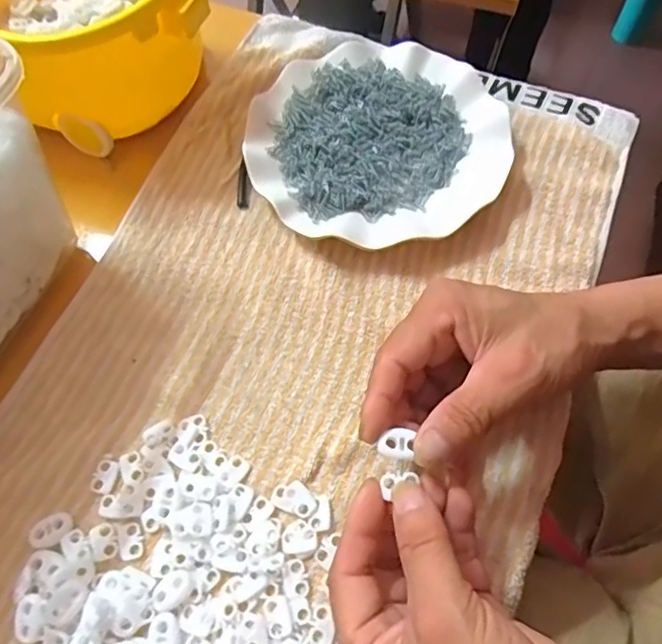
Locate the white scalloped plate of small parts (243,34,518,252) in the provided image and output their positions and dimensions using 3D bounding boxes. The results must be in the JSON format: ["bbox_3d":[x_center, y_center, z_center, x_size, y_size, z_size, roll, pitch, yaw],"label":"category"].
[{"bbox_3d":[0.034,-0.129,0.412,0.180,0.024,0.173,-1,63,1],"label":"white scalloped plate of small parts"}]

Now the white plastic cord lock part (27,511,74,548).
[{"bbox_3d":[-0.149,0.111,0.306,0.022,0.004,0.015,-37,68,-16],"label":"white plastic cord lock part"}]

